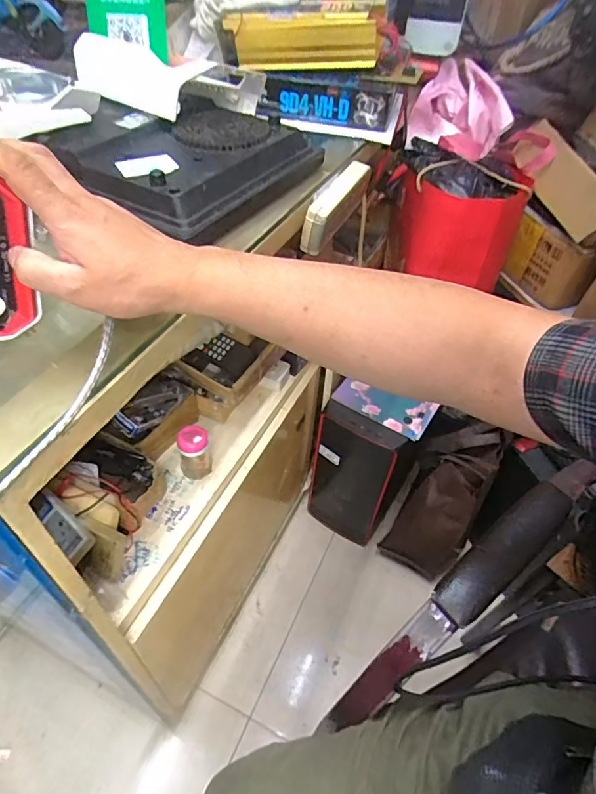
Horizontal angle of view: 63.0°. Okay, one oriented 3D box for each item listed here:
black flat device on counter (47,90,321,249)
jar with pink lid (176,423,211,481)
[{"bbox_3d":[-0.137,-0.298,0.591,0.241,0.050,0.282,26,51,17],"label":"black flat device on counter"},{"bbox_3d":[-0.150,0.081,0.706,0.041,0.081,0.038,3,48,-3],"label":"jar with pink lid"}]

